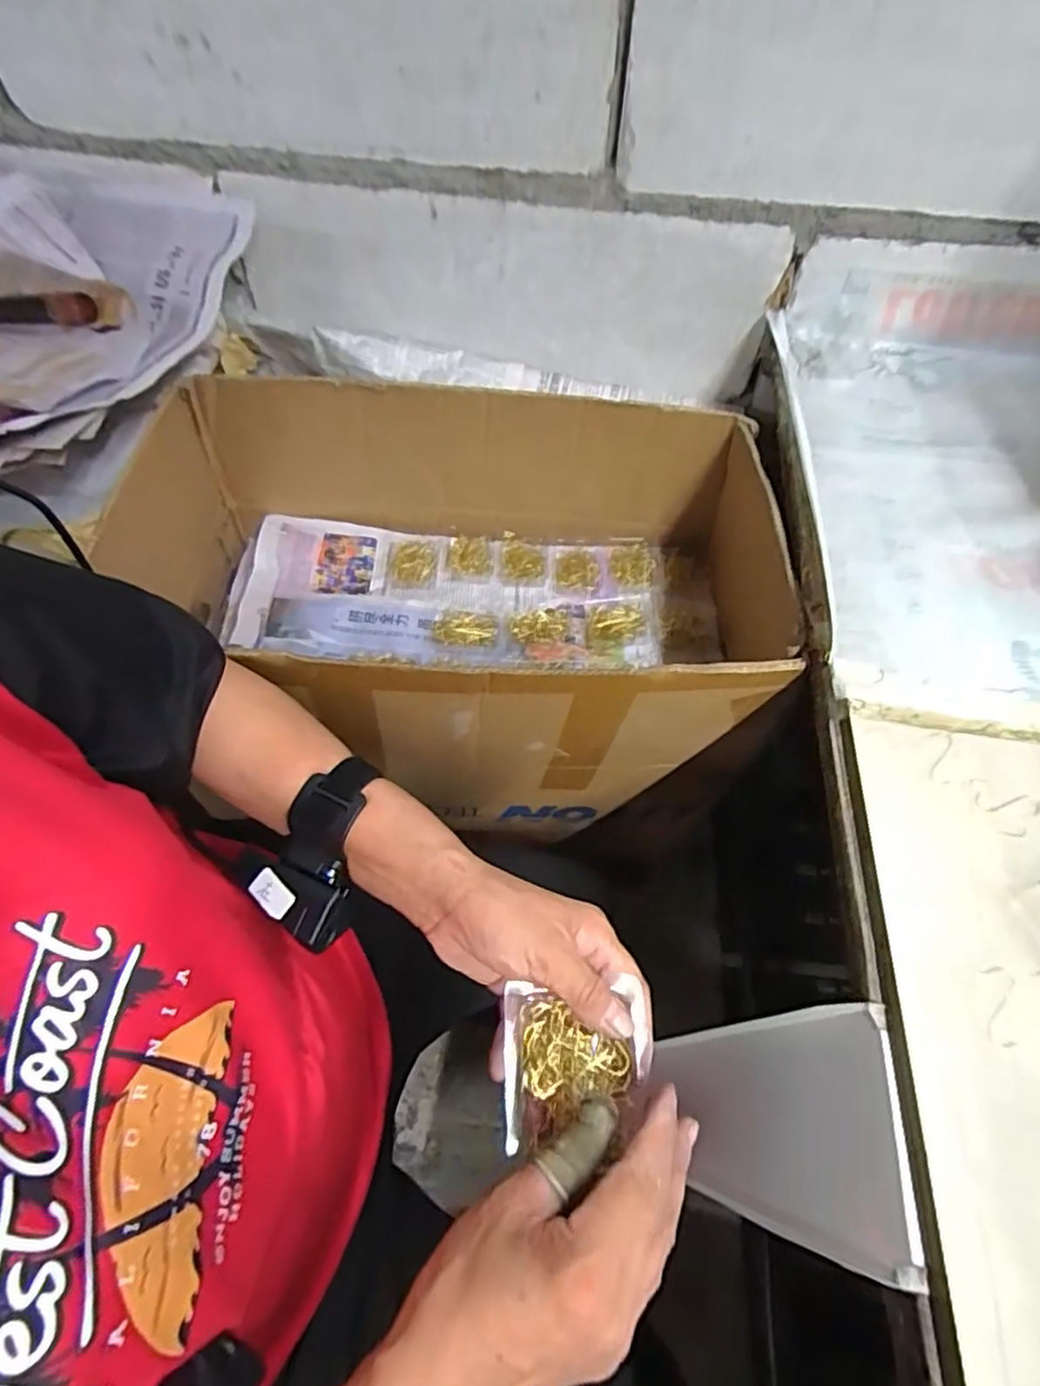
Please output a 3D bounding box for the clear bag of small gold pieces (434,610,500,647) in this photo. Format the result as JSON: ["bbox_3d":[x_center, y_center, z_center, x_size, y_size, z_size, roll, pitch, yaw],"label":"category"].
[{"bbox_3d":[-0.060,-0.072,0.714,0.070,0.008,0.045,2,58,0],"label":"clear bag of small gold pieces"}]

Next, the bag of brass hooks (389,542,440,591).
[{"bbox_3d":[-0.126,-0.156,0.757,0.059,0.010,0.071,1,58,-1],"label":"bag of brass hooks"}]

